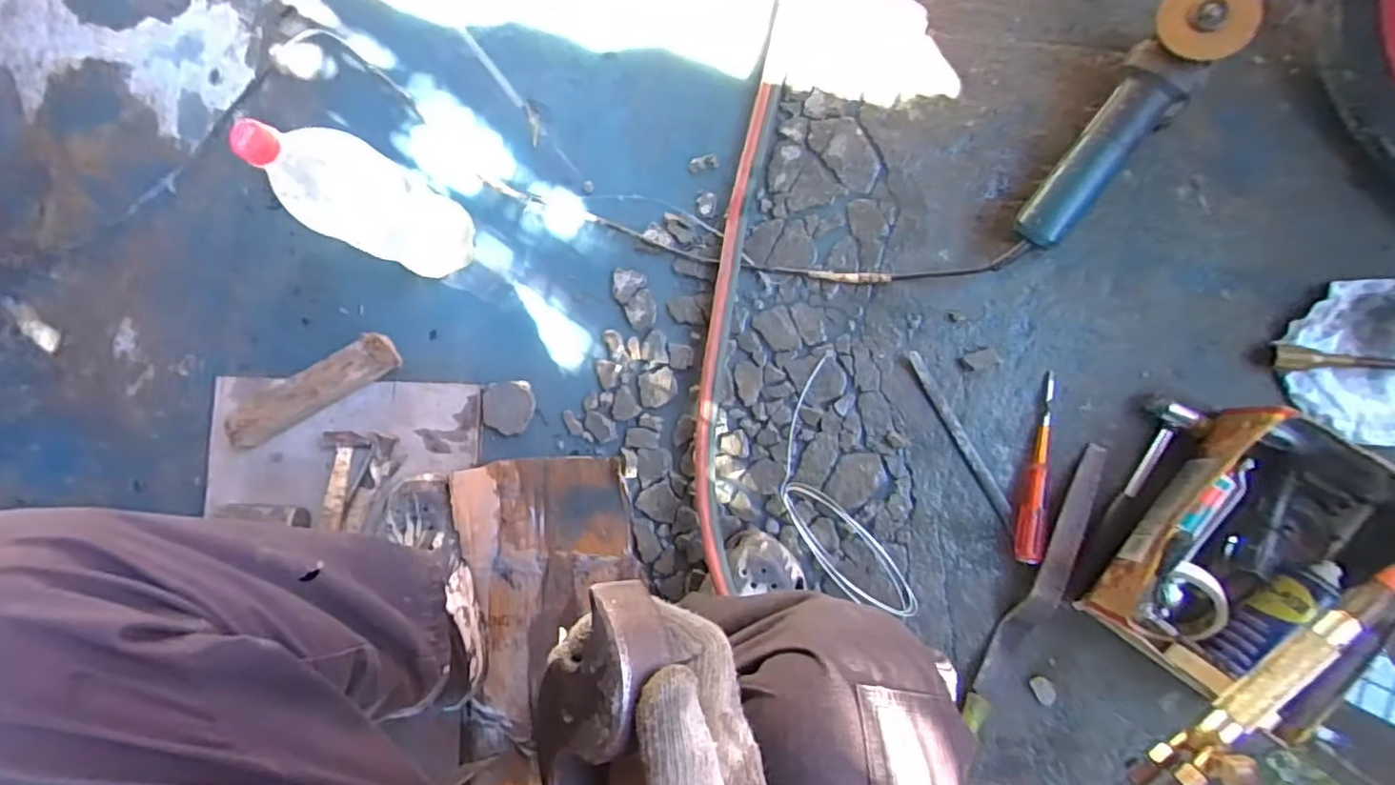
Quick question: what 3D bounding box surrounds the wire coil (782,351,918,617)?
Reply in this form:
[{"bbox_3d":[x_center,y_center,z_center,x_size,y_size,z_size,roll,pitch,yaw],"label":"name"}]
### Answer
[{"bbox_3d":[0.142,0.108,0.682,0.097,0.018,0.284,-19,83,6],"label":"wire coil"}]

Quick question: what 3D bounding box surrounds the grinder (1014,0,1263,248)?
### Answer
[{"bbox_3d":[0.421,-0.267,0.628,0.071,0.066,0.276,38,105,10],"label":"grinder"}]

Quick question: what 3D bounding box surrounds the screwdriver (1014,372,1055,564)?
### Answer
[{"bbox_3d":[0.356,0.078,0.662,0.024,0.025,0.195,9,87,9],"label":"screwdriver"}]

